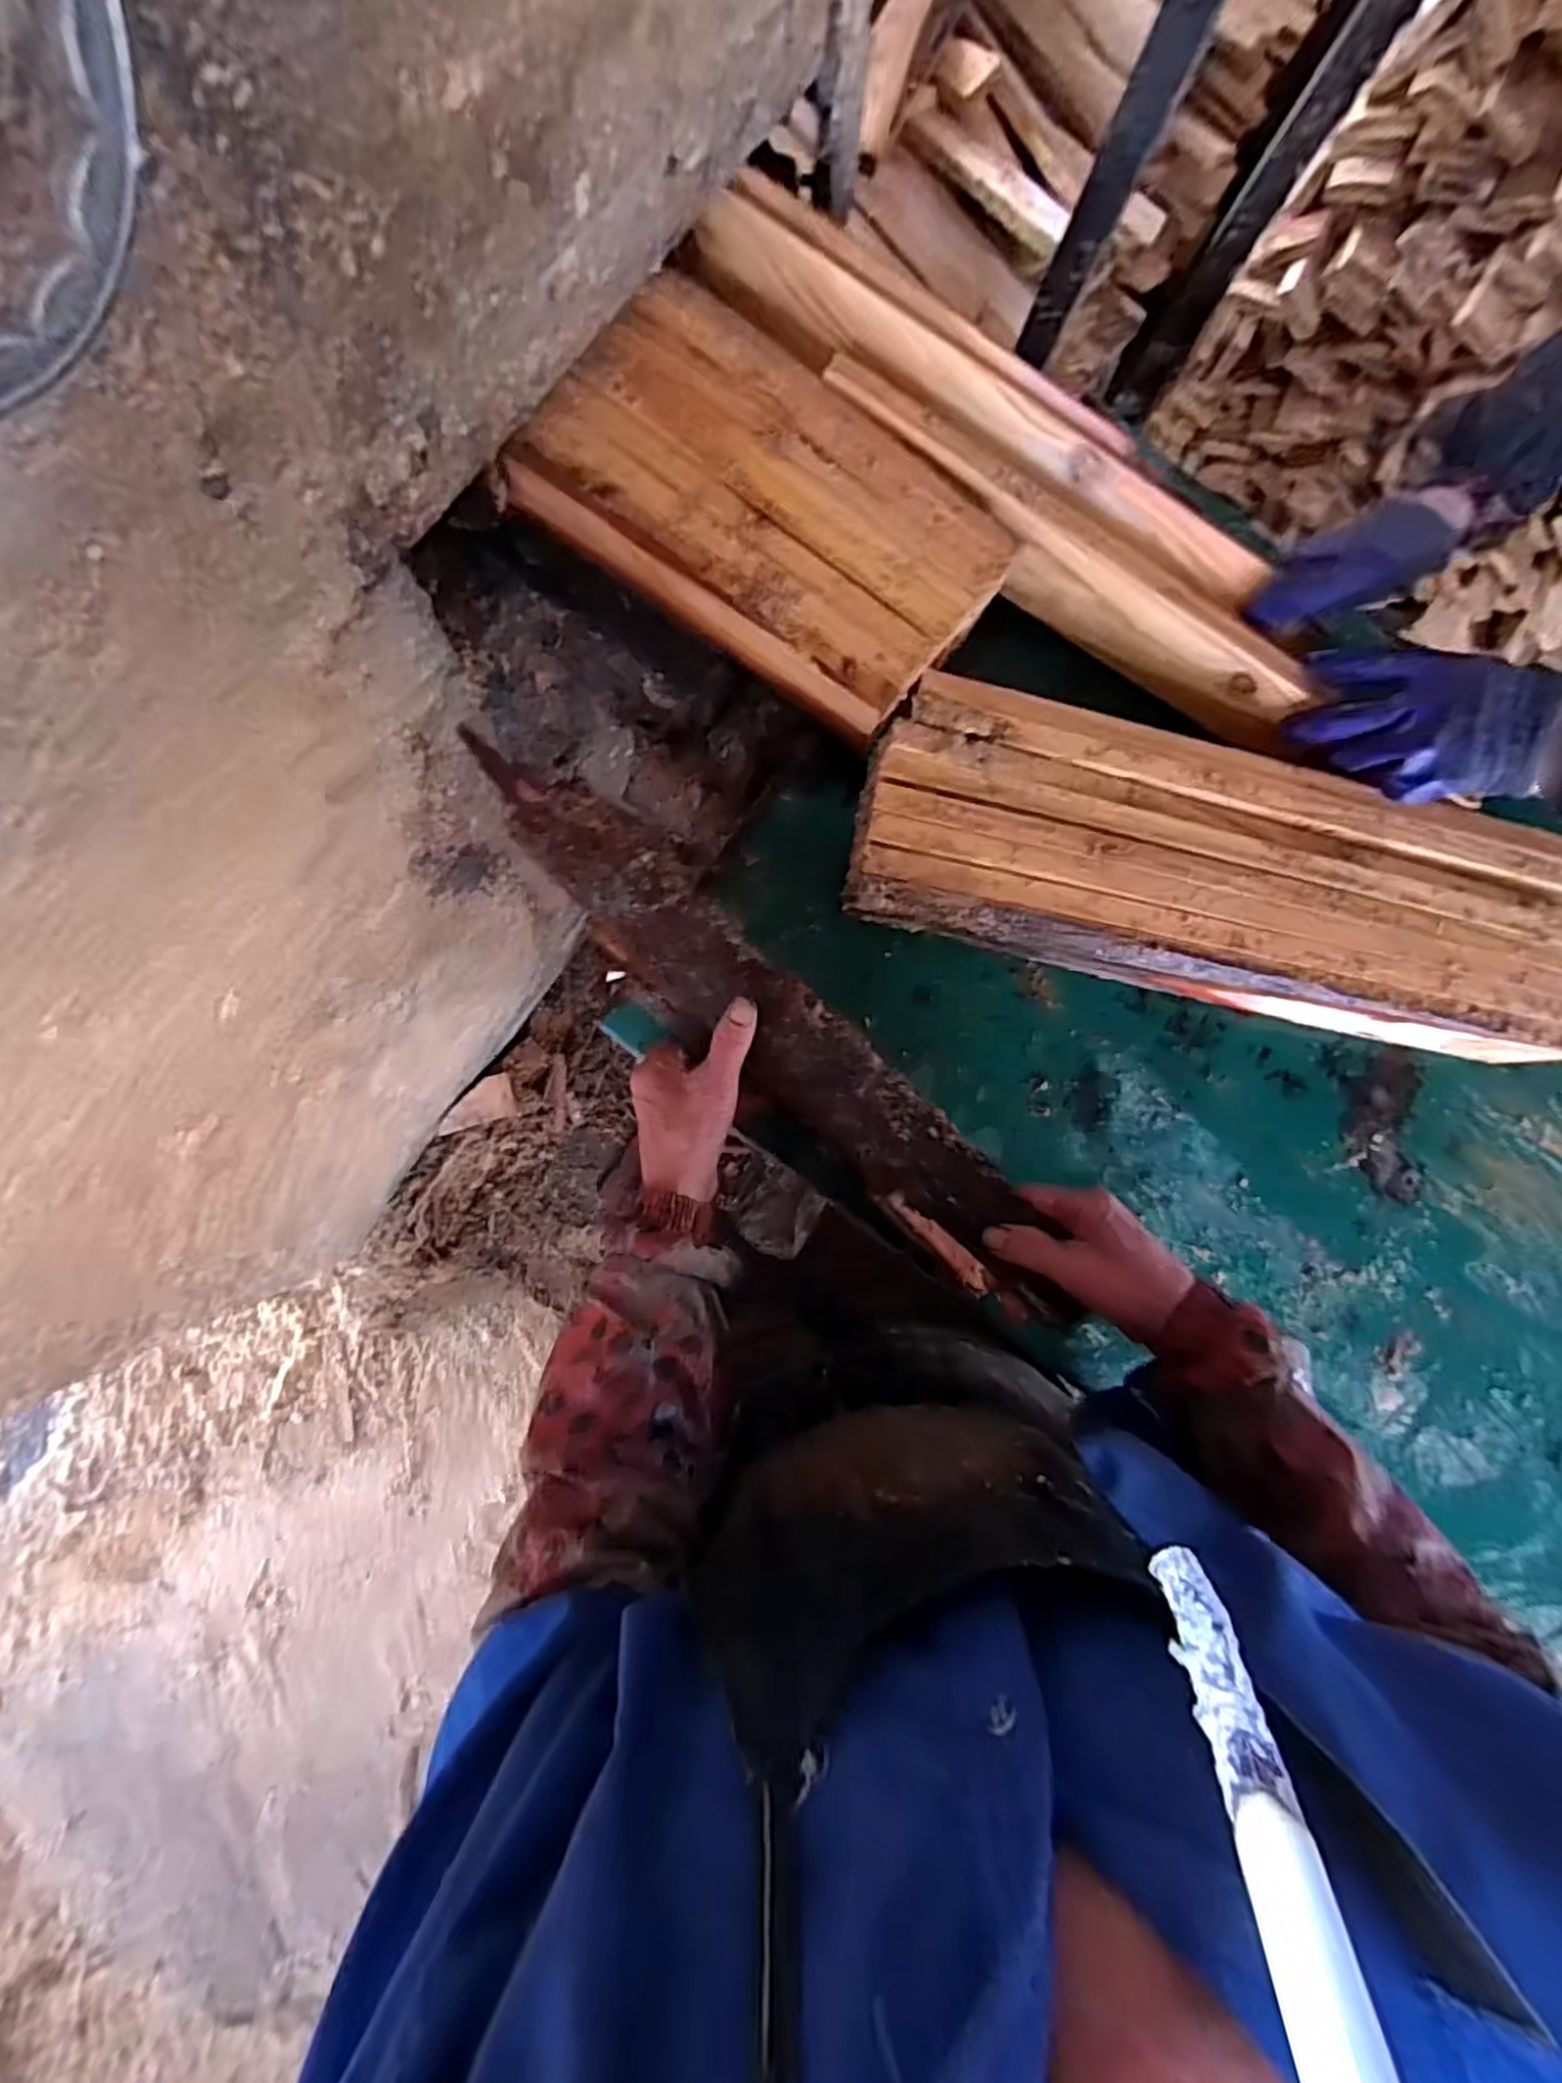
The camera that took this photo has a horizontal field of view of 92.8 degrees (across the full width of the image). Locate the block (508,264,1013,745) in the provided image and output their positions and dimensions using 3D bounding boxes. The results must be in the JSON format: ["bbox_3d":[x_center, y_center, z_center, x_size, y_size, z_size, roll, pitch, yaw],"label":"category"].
[{"bbox_3d":[-0.006,-0.349,0.497,0.286,0.040,0.178,34,83,-4],"label":"block"}]

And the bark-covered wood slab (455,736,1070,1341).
[{"bbox_3d":[-0.013,-0.013,0.512,0.523,0.044,0.075,44,96,2],"label":"bark-covered wood slab"}]

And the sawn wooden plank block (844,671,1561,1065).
[{"bbox_3d":[0.329,-0.115,0.551,0.549,0.074,0.174,14,85,-6],"label":"sawn wooden plank block"}]

